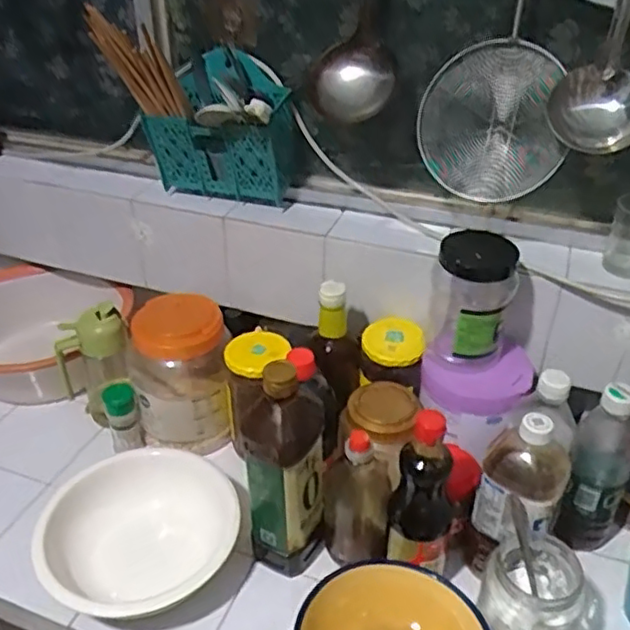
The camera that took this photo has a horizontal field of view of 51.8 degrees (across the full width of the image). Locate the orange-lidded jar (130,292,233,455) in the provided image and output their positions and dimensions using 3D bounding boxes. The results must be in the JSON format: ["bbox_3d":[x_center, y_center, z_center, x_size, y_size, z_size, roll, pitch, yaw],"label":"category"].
[{"bbox_3d":[-0.186,0.076,0.895,0.120,0.195,0.121,0,34,0],"label":"orange-lidded jar"}]

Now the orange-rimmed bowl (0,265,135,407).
[{"bbox_3d":[-0.467,0.046,1.035,0.313,0.140,0.228,9,35,12],"label":"orange-rimmed bowl"}]

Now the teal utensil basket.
[{"bbox_3d":[-0.130,-0.238,0.865,0.186,0.180,0.117,11,36,15],"label":"teal utensil basket"}]

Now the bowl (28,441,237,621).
[{"bbox_3d":[-0.189,0.261,0.741,0.209,0.087,0.197,0,34,0],"label":"bowl"}]

